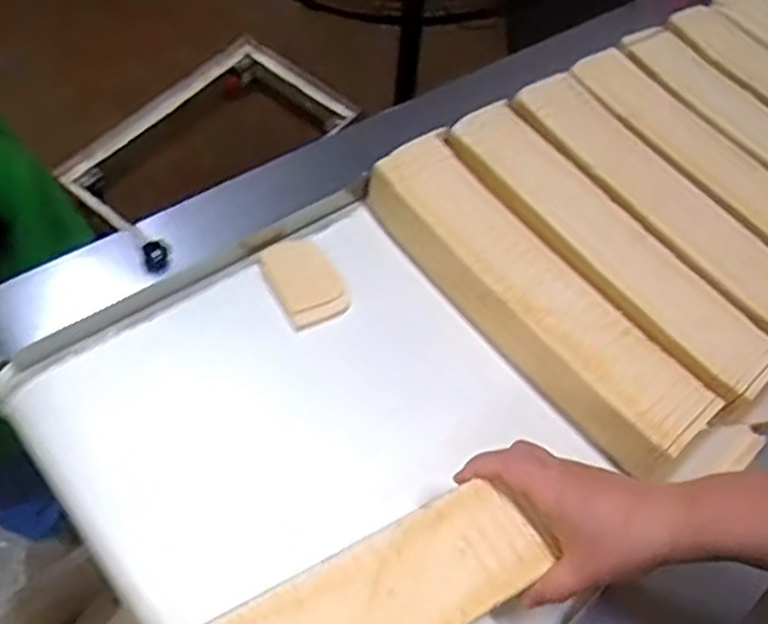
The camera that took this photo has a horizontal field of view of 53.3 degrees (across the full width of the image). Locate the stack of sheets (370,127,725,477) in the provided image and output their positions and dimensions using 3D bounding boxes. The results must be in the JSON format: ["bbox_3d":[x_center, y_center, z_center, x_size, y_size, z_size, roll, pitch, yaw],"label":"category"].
[{"bbox_3d":[0.124,-0.014,0.656,0.090,0.059,0.350,-36,68,-20],"label":"stack of sheets"}]

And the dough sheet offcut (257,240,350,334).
[{"bbox_3d":[-0.068,-0.028,0.661,0.054,0.004,0.078,-29,82,-12],"label":"dough sheet offcut"}]

